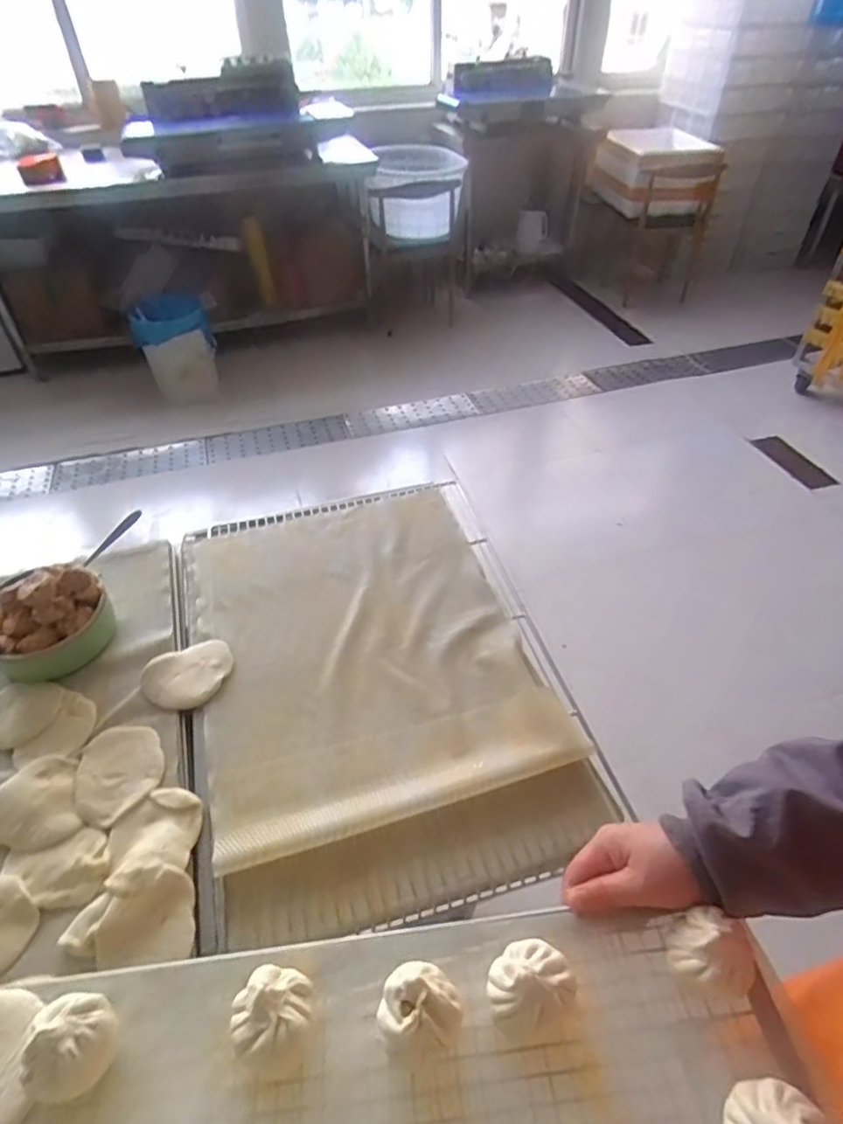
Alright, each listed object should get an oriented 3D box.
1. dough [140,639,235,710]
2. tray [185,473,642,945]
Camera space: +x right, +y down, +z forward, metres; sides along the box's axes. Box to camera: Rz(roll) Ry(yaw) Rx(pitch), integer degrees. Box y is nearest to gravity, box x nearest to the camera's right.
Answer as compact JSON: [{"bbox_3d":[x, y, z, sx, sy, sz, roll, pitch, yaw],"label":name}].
[{"bbox_3d":[-0.274,0.132,0.693,0.098,0.011,0.086,-11,46,-10],"label":"dough"},{"bbox_3d":[-0.063,0.107,0.727,0.402,0.024,0.581,-12,46,-11],"label":"tray"}]

